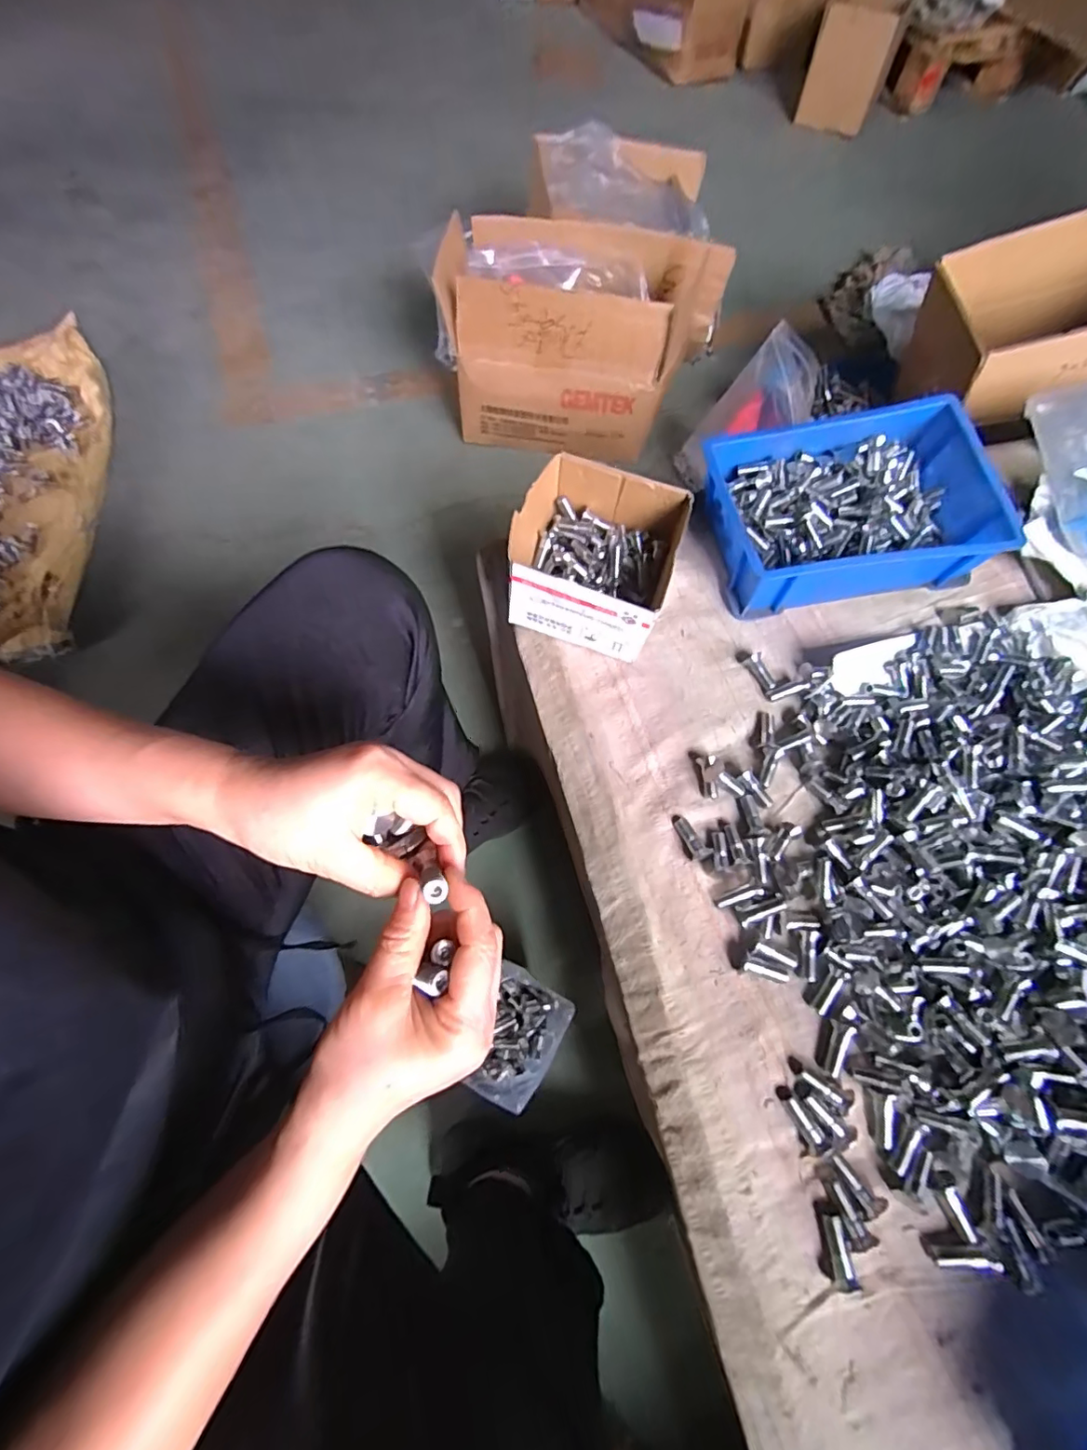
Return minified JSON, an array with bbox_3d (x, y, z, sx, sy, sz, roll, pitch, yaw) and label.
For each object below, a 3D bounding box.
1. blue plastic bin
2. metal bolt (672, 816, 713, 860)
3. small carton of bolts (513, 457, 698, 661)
[{"bbox_3d":[0.297,-0.210,0.543,0.252,0.090,0.173,-6,66,-5],"label":"blue plastic bin"},{"bbox_3d":[0.119,0.090,0.445,0.014,0.016,0.039,-25,70,-13],"label":"metal bolt"},{"bbox_3d":[0.045,-0.154,0.512,0.134,0.084,0.142,19,66,5],"label":"small carton of bolts"}]

